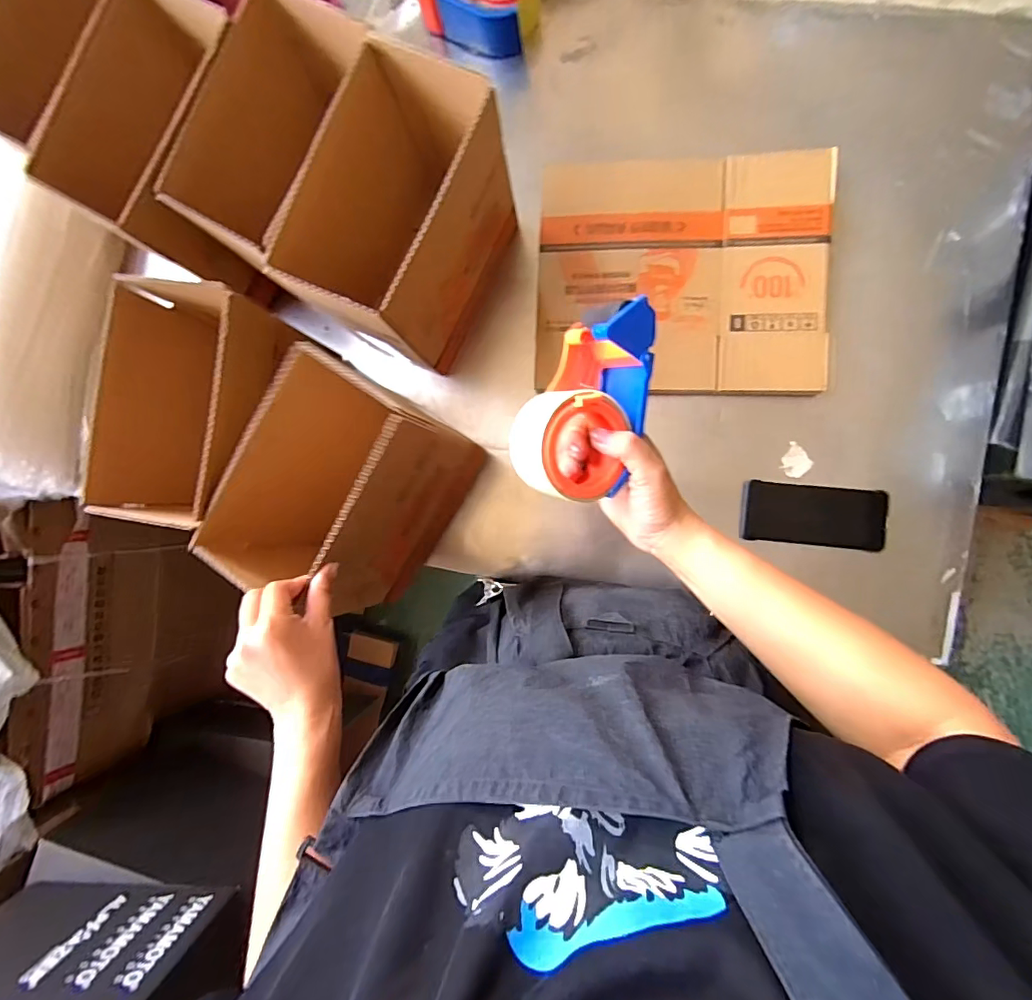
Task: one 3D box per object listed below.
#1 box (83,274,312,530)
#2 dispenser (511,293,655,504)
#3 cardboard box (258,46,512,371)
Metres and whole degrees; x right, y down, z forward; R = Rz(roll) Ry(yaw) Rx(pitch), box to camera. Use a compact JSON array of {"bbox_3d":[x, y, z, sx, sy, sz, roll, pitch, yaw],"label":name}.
[{"bbox_3d":[-0.338,-0.102,0.537,0.135,0.136,0.258,7,89,7],"label":"box"},{"bbox_3d":[0.058,-0.074,0.392,0.083,0.071,0.149,23,91,7],"label":"dispenser"},{"bbox_3d":[-0.117,-0.294,0.566,0.136,0.211,0.230,28,92,7],"label":"cardboard box"}]

